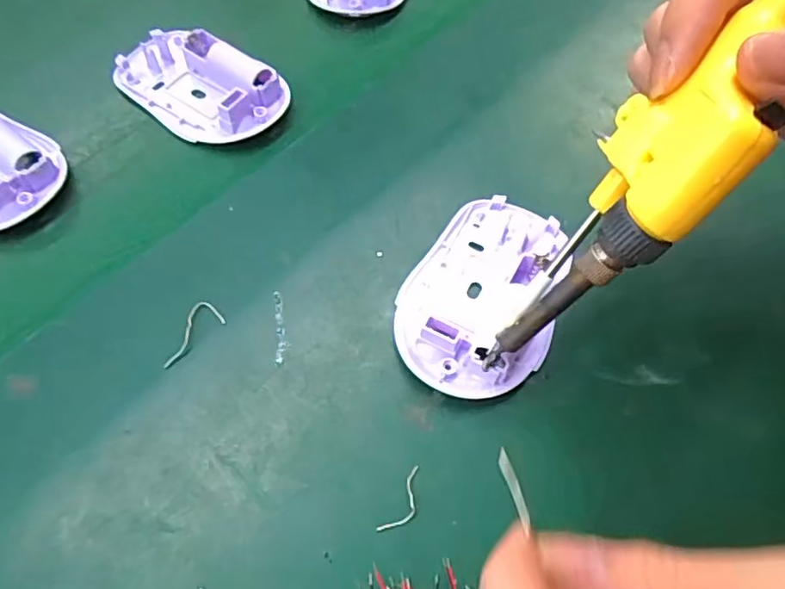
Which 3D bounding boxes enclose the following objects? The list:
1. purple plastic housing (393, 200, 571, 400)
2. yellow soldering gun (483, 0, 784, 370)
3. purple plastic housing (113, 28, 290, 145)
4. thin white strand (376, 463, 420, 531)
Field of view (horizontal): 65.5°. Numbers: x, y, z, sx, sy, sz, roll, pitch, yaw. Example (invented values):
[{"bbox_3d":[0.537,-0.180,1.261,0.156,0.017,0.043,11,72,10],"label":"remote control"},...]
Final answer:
[{"bbox_3d":[0.039,-0.002,0.255,0.060,0.018,0.094,26,61,11],"label":"purple plastic housing"},{"bbox_3d":[0.096,-0.065,0.160,0.036,0.232,0.029,46,28,20],"label":"yellow soldering gun"},{"bbox_3d":[-0.099,-0.109,0.308,0.088,0.017,0.052,30,62,13],"label":"purple plastic housing"},{"bbox_3d":[0.005,0.074,0.218,0.008,0.004,0.026,26,66,22],"label":"thin white strand"}]

